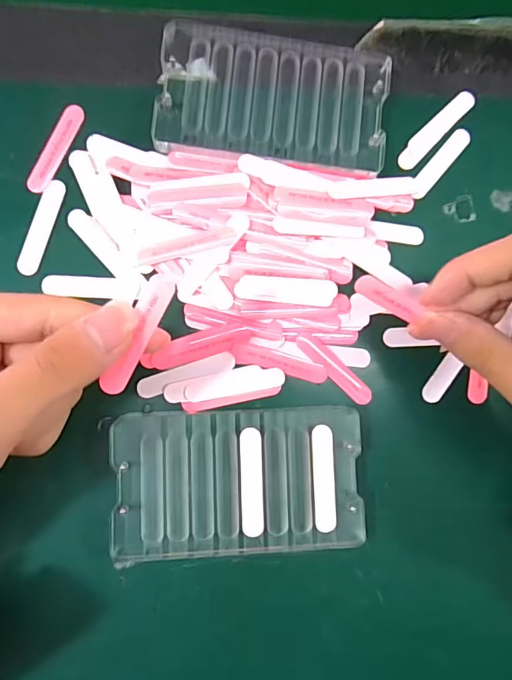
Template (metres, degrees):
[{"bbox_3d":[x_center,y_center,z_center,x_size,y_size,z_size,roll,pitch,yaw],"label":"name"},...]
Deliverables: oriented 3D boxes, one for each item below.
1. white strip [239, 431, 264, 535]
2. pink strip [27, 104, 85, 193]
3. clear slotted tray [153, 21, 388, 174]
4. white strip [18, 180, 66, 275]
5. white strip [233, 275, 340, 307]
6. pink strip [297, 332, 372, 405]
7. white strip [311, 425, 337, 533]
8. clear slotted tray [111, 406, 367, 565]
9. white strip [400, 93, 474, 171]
[{"bbox_3d":[-0.002,0.069,0.223,0.011,0.004,0.050,-1,83,-6],"label":"white strip"},{"bbox_3d":[-0.104,-0.100,0.241,0.012,0.004,0.051,23,81,-3],"label":"pink strip"},{"bbox_3d":[0.010,-0.129,0.251,0.122,0.011,0.068,6,84,-5],"label":"clear slotted tray"},{"bbox_3d":[-0.110,-0.058,0.237,0.011,0.004,0.051,16,82,-4],"label":"white strip"},{"bbox_3d":[0.016,-0.026,0.240,0.052,0.004,0.015,3,83,-5],"label":"white strip"},{"bbox_3d":[0.041,0.015,0.242,0.049,0.004,0.011,44,81,1],"label":"pink strip"},{"bbox_3d":[0.034,0.068,0.226,0.011,0.004,0.050,-1,83,-6],"label":"white strip"},{"bbox_3d":[-0.009,0.069,0.229,0.119,0.012,0.068,-1,84,-5],"label":"clear slotted tray"},{"bbox_3d":[0.103,-0.120,0.263,0.012,0.004,0.061,44,81,1],"label":"white strip"}]

